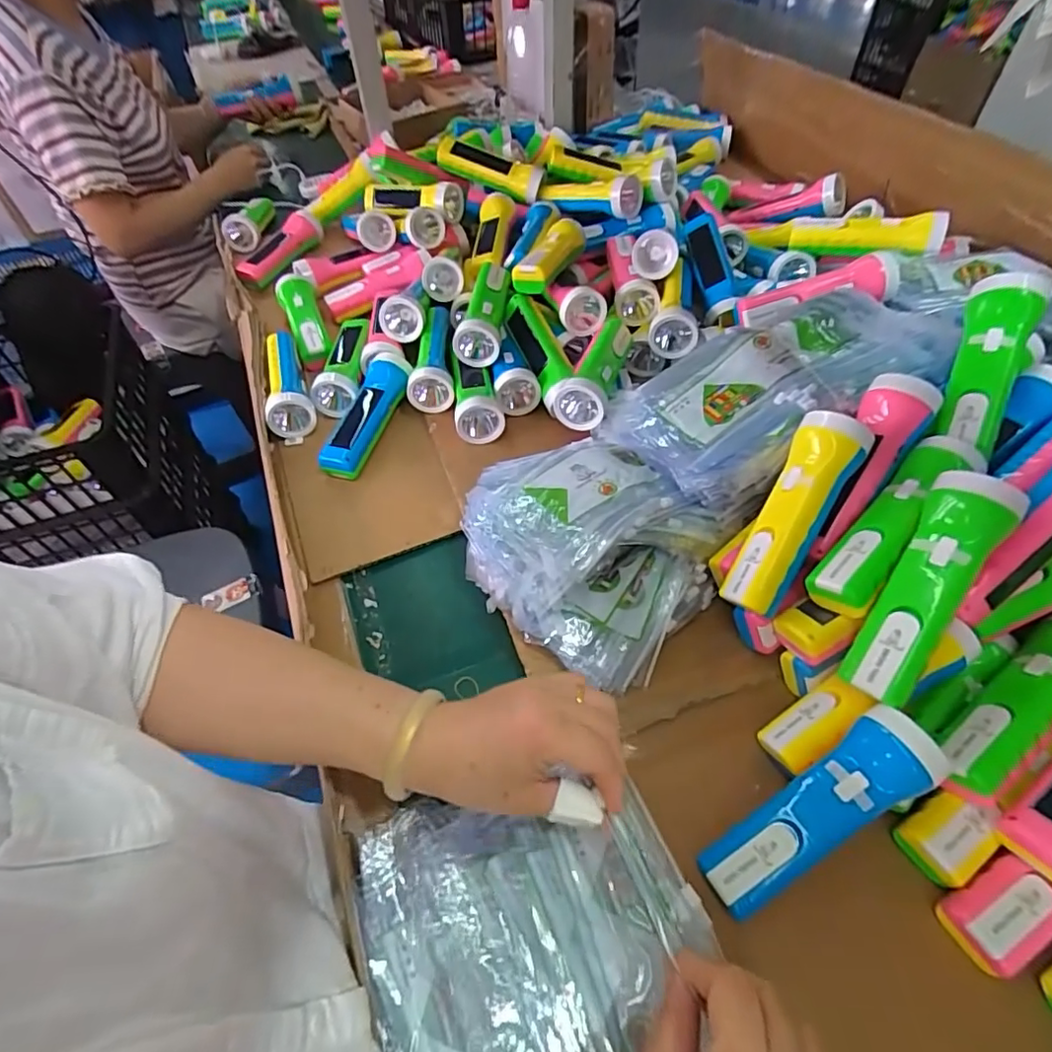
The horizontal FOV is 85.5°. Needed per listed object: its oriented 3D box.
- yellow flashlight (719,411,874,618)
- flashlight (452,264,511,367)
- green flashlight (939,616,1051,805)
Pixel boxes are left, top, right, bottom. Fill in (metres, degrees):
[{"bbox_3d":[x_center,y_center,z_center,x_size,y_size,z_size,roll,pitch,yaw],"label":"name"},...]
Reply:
[{"bbox_3d":[0.212,-0.009,0.449,0.047,0.047,0.164,30,95,45],"label":"yellow flashlight"},{"bbox_3d":[-0.052,-0.268,0.701,0.052,0.045,0.167,2,53,4],"label":"flashlight"},{"bbox_3d":[0.346,0.122,0.390,0.164,0.044,0.054,-30,57,-19],"label":"green flashlight"}]

